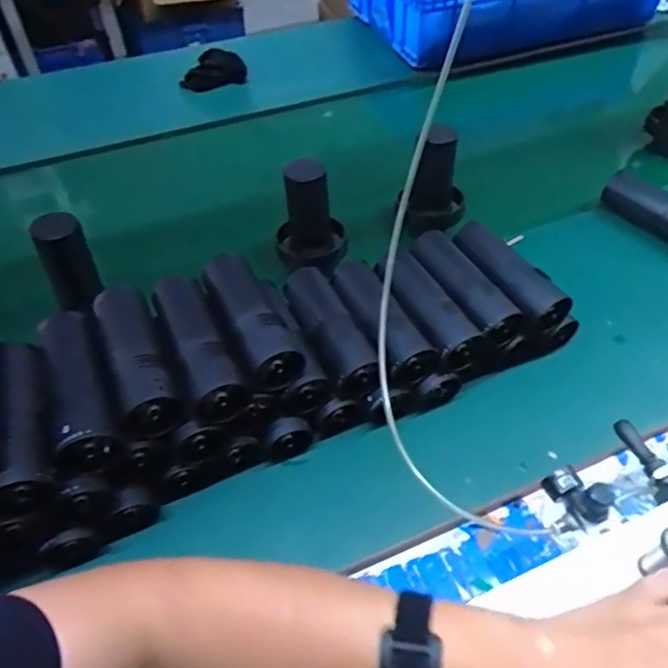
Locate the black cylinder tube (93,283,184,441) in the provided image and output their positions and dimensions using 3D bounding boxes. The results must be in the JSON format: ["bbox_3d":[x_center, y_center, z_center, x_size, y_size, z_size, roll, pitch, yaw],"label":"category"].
[{"bbox_3d":[-0.188,0.032,0.548,0.054,0.048,0.127,-20,52,-15],"label":"black cylinder tube"}]

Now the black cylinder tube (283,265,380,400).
[{"bbox_3d":[-0.008,-0.008,0.639,0.050,0.050,0.164,-23,53,-17],"label":"black cylinder tube"}]

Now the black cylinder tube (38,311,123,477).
[{"bbox_3d":[-0.240,0.045,0.533,0.052,0.044,0.165,-19,52,-14],"label":"black cylinder tube"}]

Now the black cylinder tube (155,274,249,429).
[{"bbox_3d":[-0.138,0.008,0.569,0.054,0.055,0.158,-21,53,-16],"label":"black cylinder tube"}]

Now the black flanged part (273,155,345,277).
[{"bbox_3d":[-0.033,-0.160,0.749,0.093,0.158,0.082,-4,50,-2],"label":"black flanged part"}]

